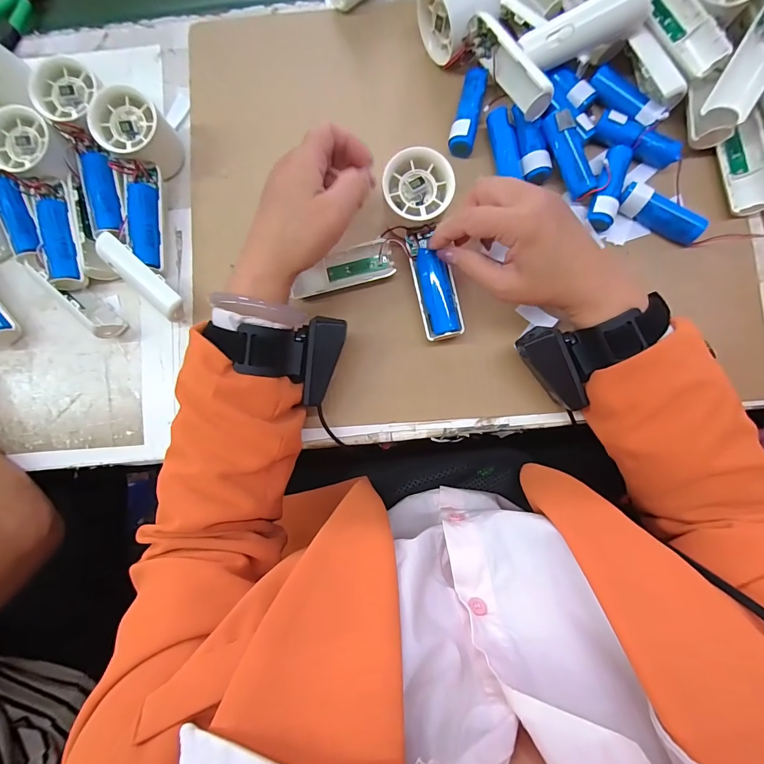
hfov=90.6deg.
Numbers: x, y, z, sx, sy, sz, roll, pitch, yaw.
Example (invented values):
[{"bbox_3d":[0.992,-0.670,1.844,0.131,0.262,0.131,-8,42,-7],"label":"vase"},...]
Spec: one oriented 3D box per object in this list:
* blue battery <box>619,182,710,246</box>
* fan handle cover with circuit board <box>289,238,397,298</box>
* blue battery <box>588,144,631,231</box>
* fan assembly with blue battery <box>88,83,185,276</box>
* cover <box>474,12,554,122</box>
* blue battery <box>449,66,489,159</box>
[{"bbox_3d":[0.242,-0.147,0.331,0.072,0.024,0.022,29,87,5],"label":"blue battery"},{"bbox_3d":[-0.035,-0.102,0.342,0.088,0.020,0.033,-10,85,1],"label":"fan handle cover with circuit board"},{"bbox_3d":[0.200,-0.172,0.334,0.021,0.020,0.074,19,86,4],"label":"blue battery"},{"bbox_3d":[-0.223,-0.177,0.342,0.050,0.055,0.143,5,85,3],"label":"fan assembly with blue battery"},{"bbox_3d":[0.111,-0.270,0.321,0.020,0.036,0.095,-28,84,0],"label":"cover"},{"bbox_3d":[0.079,-0.251,0.349,0.022,0.025,0.079,12,85,3],"label":"blue battery"}]

